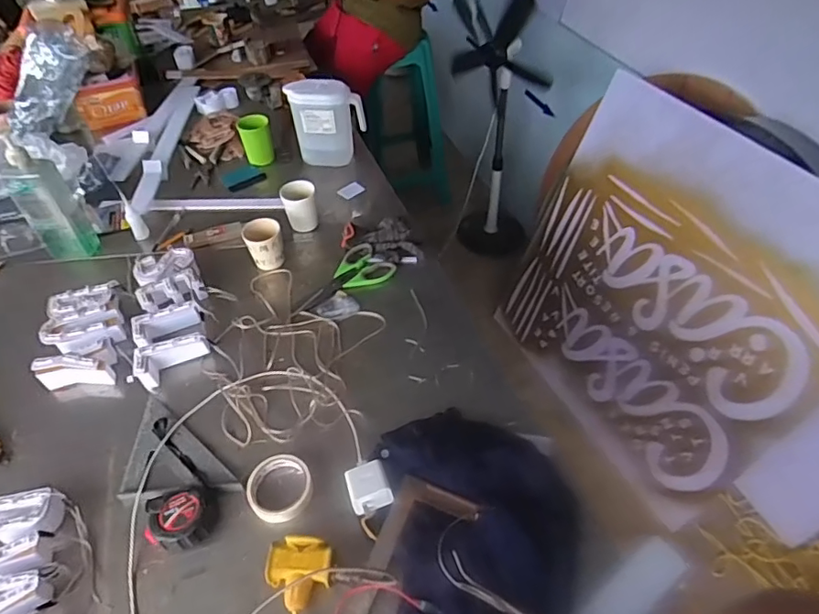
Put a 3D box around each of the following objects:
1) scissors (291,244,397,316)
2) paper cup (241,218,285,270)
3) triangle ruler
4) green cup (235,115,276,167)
[{"bbox_3d":[-0.123,-0.050,1.034,0.100,0.017,0.214,33,56,26],"label":"scissors"},{"bbox_3d":[-0.289,-0.121,1.068,0.072,0.083,0.073,0,48,0],"label":"paper cup"},{"bbox_3d":[-0.367,0.240,0.797,0.233,0.019,0.122,28,52,32],"label":"triangle ruler"},{"bbox_3d":[-0.380,-0.418,1.324,0.077,0.093,0.083,-17,50,-14],"label":"green cup"}]

